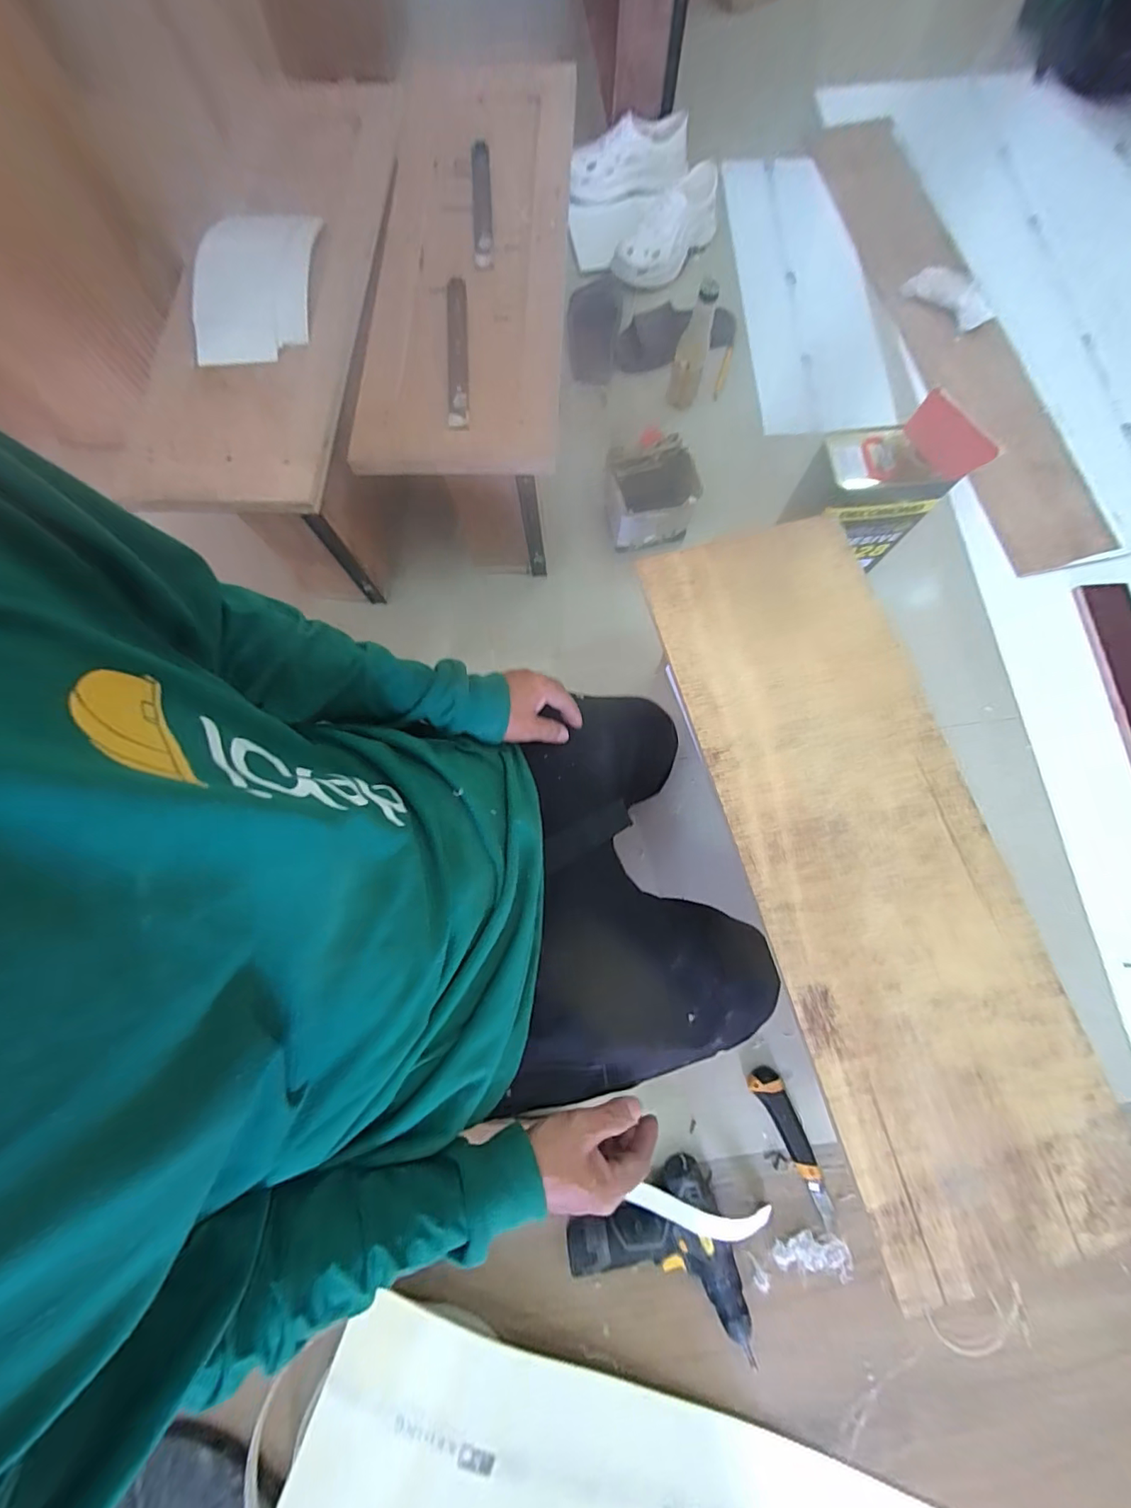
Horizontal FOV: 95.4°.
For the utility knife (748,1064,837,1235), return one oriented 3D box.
[{"bbox_3d":[0.303,0.509,0.673,0.039,0.018,0.185,-26,77,-5],"label":"utility knife"}]

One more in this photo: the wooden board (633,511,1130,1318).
[{"bbox_3d":[0.289,0.085,0.503,0.242,0.009,0.702,-16,76,-3],"label":"wooden board"}]

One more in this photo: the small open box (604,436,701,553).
[{"bbox_3d":[0.139,-0.425,0.853,0.140,0.131,0.131,-7,76,-1],"label":"small open box"}]

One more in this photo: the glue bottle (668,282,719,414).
[{"bbox_3d":[0.214,-0.681,0.874,0.059,0.185,0.061,14,77,4],"label":"glue bottle"}]

